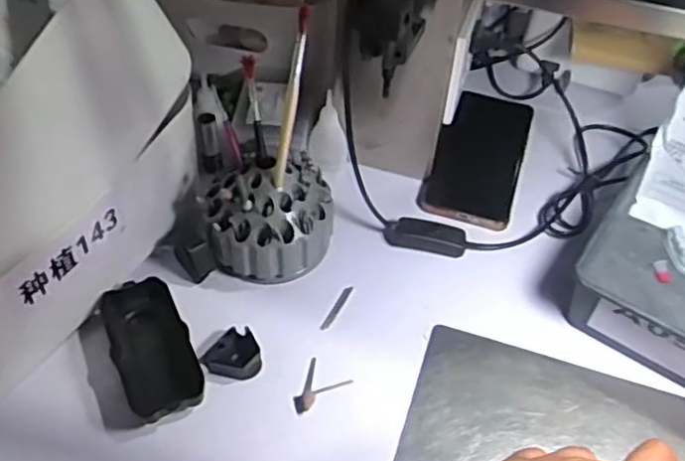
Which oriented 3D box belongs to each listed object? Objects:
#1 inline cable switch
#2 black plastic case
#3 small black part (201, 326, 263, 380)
[{"bbox_3d":[0.071,0.004,0.584,0.068,0.015,0.026,9,50,4],"label":"inline cable switch"},{"bbox_3d":[-0.137,0.084,0.496,0.052,0.021,0.113,-18,53,-18],"label":"black plastic case"},{"bbox_3d":[-0.080,0.091,0.503,0.040,0.010,0.041,1,50,-2],"label":"small black part"}]

